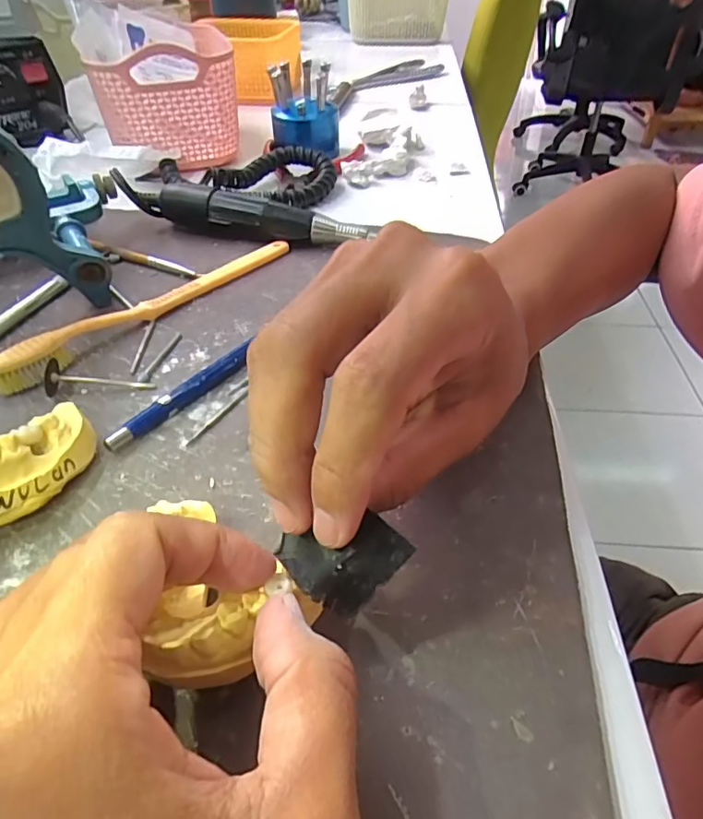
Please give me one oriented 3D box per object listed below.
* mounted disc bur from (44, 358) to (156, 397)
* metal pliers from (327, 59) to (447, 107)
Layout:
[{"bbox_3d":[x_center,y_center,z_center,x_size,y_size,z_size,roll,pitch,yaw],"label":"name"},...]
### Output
[{"bbox_3d":[-0.117,-0.016,0.252,0.047,0.014,0.013,-8,42,-8],"label":"mounted disc bur"},{"bbox_3d":[0.041,-0.424,0.701,0.045,0.021,0.250,26,50,26],"label":"metal pliers"}]

